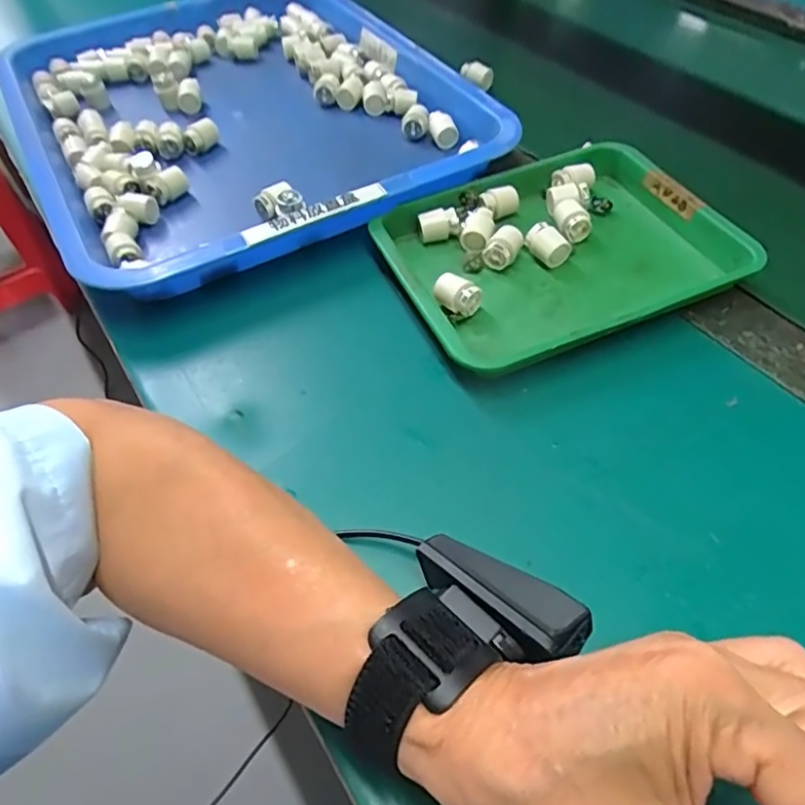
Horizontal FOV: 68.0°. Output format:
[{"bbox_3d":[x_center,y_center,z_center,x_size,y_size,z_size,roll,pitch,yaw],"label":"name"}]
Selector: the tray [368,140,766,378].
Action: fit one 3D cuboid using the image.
[{"bbox_3d":[0.102,-0.102,0.401,0.218,0.027,0.164,-21,54,-14],"label":"tray"}]

